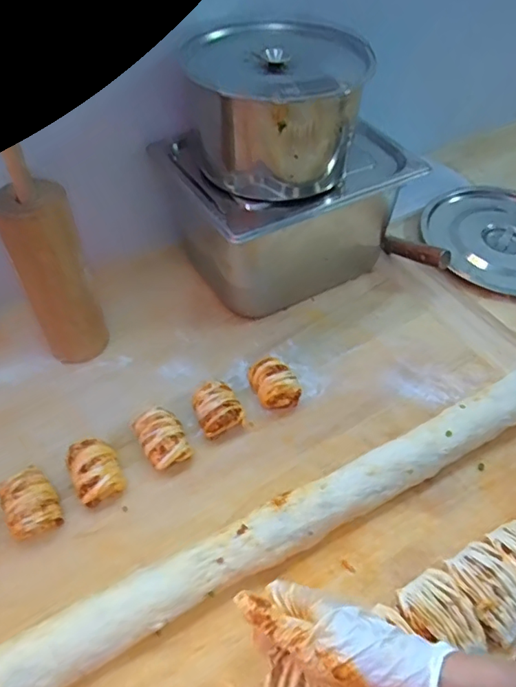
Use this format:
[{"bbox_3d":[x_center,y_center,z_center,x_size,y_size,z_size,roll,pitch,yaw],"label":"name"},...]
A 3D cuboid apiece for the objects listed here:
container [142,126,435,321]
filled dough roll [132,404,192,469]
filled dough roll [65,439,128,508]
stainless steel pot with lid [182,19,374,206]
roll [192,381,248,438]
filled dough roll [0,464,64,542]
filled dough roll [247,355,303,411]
[{"bbox_3d":[0.041,-0.200,0.816,0.323,0.205,0.233,-19,50,-18],"label":"container"},{"bbox_3d":[-0.115,0.113,0.635,0.055,0.040,0.080,-24,52,-21],"label":"filled dough roll"},{"bbox_3d":[-0.188,0.145,0.607,0.055,0.038,0.075,-22,51,-20],"label":"filled dough roll"},{"bbox_3d":[0.026,-0.304,0.707,0.188,0.168,0.200,1,49,-1],"label":"stainless steel pot with lid"},{"bbox_3d":[-0.051,0.083,0.665,0.060,0.039,0.070,-23,52,-21],"label":"roll"},{"bbox_3d":[-0.251,0.174,0.578,0.052,0.045,0.069,-28,53,-24],"label":"filled dough roll"},{"bbox_3d":[0.023,0.051,0.688,0.056,0.048,0.067,-18,50,-17],"label":"filled dough roll"}]

